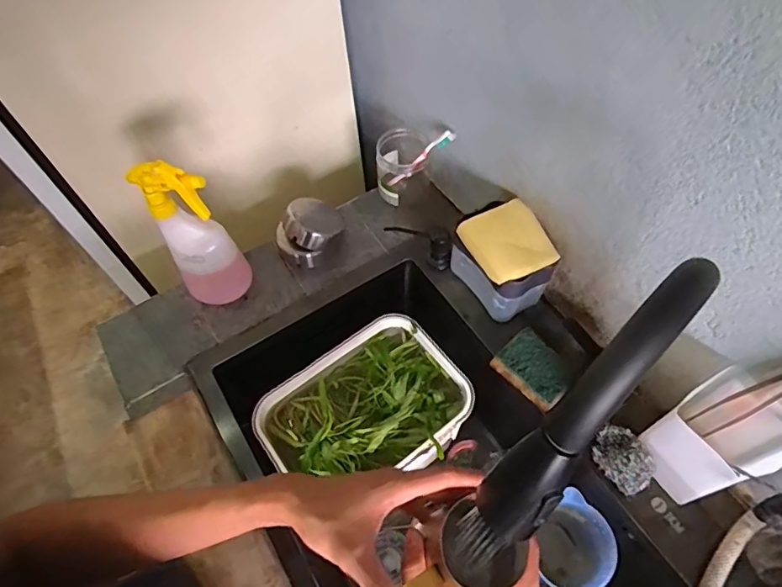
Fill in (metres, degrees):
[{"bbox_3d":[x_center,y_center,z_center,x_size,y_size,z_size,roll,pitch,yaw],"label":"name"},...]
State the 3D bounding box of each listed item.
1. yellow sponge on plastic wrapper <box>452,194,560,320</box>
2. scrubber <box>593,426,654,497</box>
[{"bbox_3d":[0.156,-0.053,0.713,0.102,0.120,0.132,-26,61,-13],"label":"yellow sponge on plastic wrapper"},{"bbox_3d":[0.281,0.200,0.602,0.050,0.042,0.078,-24,61,-13],"label":"scrubber"}]

